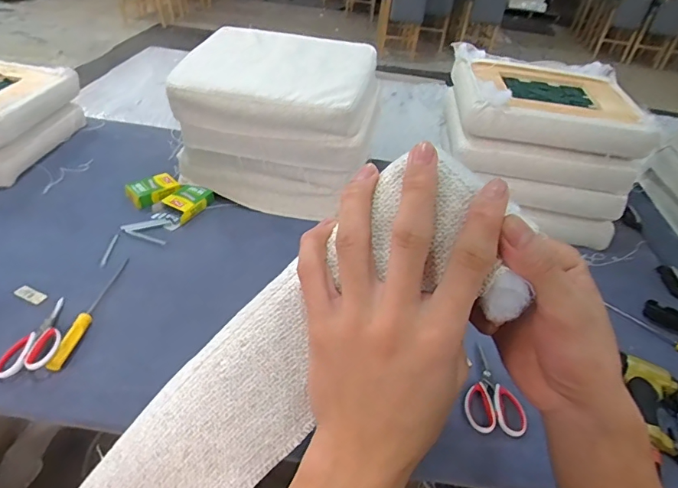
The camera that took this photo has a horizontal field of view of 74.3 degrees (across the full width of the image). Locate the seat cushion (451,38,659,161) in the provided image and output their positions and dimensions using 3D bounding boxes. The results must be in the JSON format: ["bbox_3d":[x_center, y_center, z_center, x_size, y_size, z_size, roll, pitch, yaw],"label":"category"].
[{"bbox_3d":[0.515,-0.370,1.137,0.435,0.080,0.395,13,39,6],"label":"seat cushion"}]

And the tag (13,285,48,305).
[{"bbox_3d":[-0.605,0.100,0.878,0.061,0.005,0.029,19,40,13],"label":"tag"}]

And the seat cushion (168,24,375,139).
[{"bbox_3d":[-0.146,-0.451,1.189,0.499,0.107,0.465,7,39,-1],"label":"seat cushion"}]

